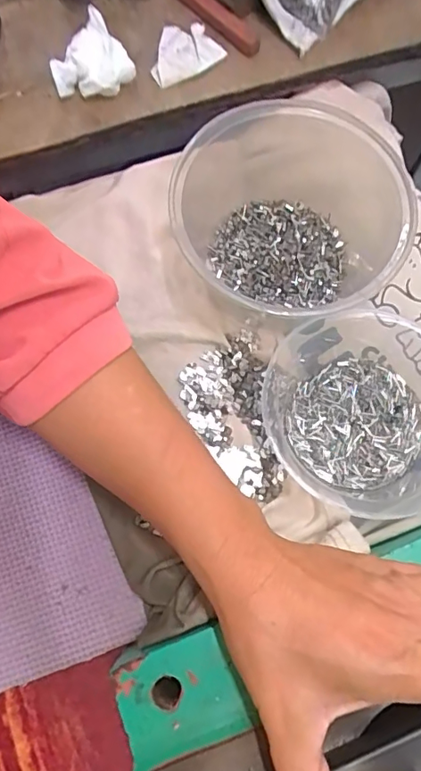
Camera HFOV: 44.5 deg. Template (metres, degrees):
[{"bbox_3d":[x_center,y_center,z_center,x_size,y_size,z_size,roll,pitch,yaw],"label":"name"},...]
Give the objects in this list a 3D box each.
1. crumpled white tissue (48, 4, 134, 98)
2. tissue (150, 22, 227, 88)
[{"bbox_3d":[-0.083,-0.221,0.353,0.050,0.025,0.043,-42,79,-8],"label":"crumpled white tissue"},{"bbox_3d":[-0.021,-0.237,0.368,0.048,0.014,0.041,-41,79,-8],"label":"tissue"}]

